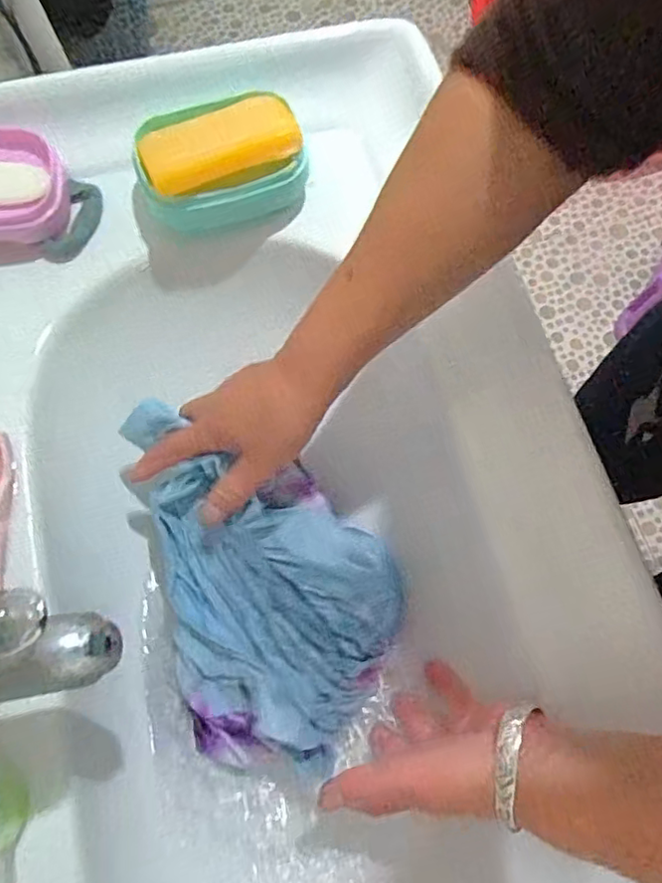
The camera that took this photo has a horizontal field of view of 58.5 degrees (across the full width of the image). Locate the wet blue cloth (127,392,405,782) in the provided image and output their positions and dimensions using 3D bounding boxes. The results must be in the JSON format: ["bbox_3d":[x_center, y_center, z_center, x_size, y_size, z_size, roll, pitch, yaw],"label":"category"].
[{"bbox_3d":[-0.038,0.090,0.410,0.157,0.069,0.241,-11,72,-4],"label":"wet blue cloth"}]

